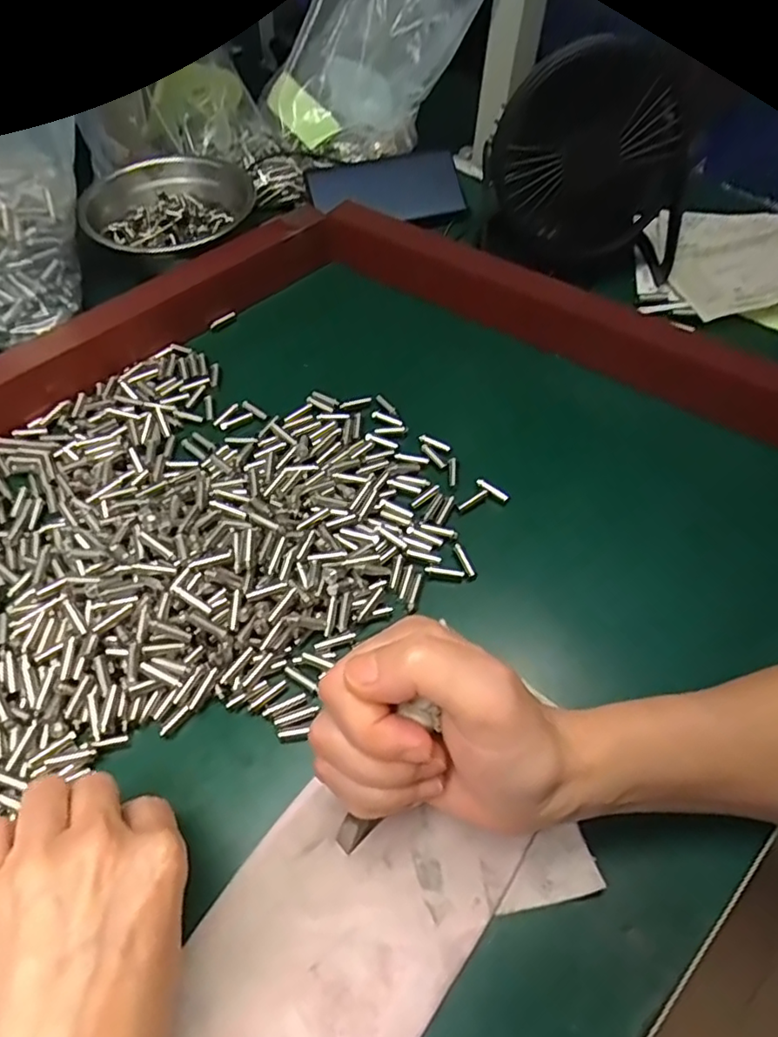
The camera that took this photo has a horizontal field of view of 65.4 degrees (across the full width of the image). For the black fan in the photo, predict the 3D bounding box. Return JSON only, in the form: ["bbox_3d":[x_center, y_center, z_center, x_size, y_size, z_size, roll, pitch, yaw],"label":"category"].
[{"bbox_3d":[0.151,-0.268,0.449,0.140,0.122,0.106,9,56,4],"label":"black fan"}]

